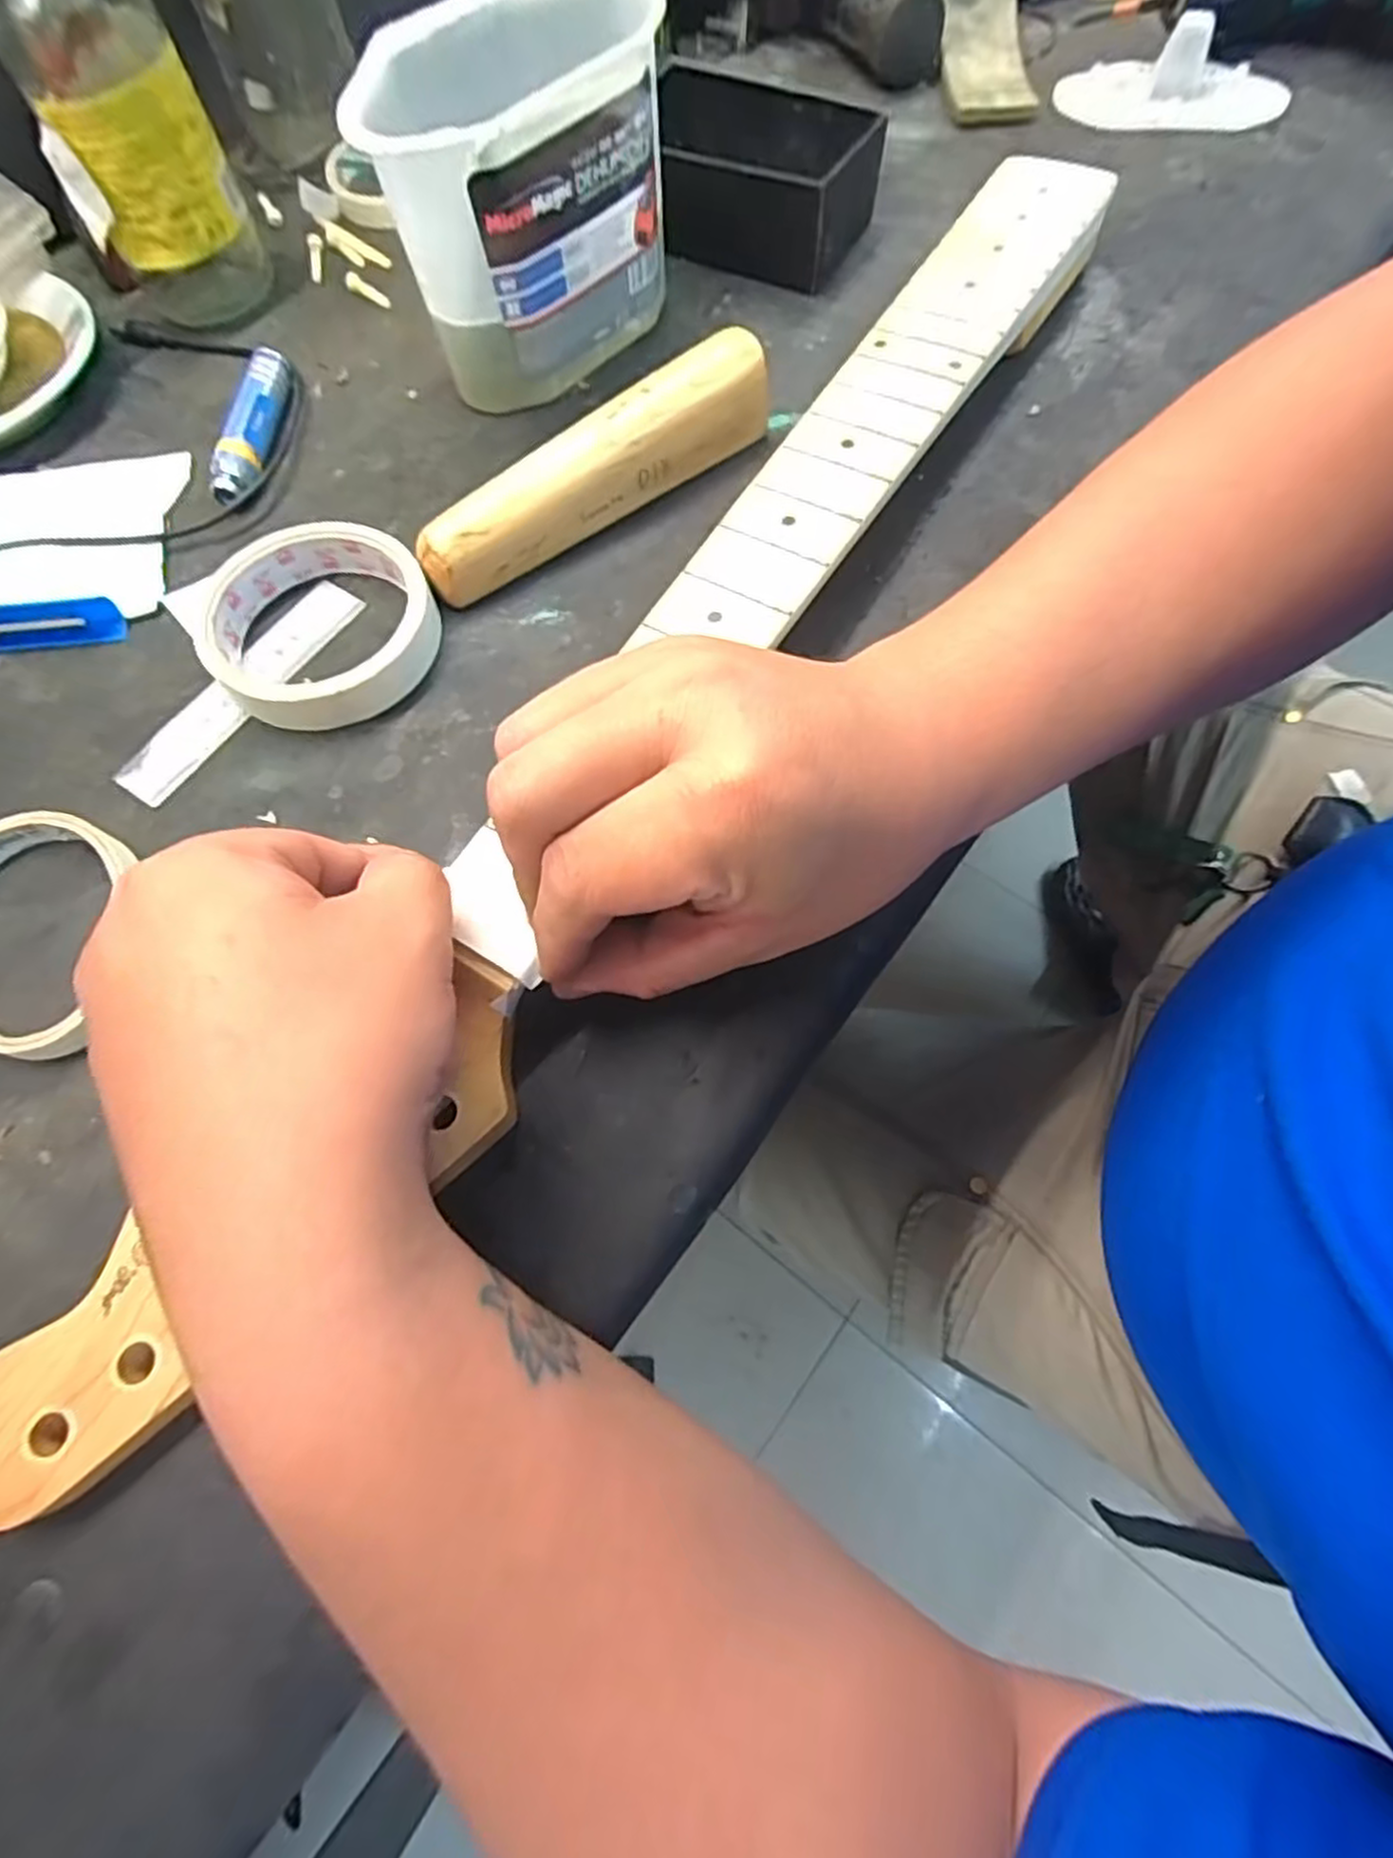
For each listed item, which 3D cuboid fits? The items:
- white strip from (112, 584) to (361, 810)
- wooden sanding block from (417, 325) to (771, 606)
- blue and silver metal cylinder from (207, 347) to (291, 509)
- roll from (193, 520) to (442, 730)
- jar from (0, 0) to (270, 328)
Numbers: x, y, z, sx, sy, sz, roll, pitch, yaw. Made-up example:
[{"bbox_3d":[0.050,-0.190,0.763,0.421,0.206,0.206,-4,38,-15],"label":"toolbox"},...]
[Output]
[{"bbox_3d":[-0.185,-0.100,0.300,0.025,0.004,0.117,32,73,13],"label":"white strip"},{"bbox_3d":[-0.041,-0.193,0.313,0.166,0.039,0.024,-36,72,-11],"label":"wooden sanding block"},{"bbox_3d":[-0.204,-0.233,0.343,0.015,0.019,0.087,4,69,3],"label":"blue and silver metal cylinder"},{"bbox_3d":[-0.151,-0.123,0.299,0.086,0.021,0.090,-1,69,2],"label":"roll"},{"bbox_3d":[-0.265,-0.369,0.333,0.081,0.140,0.078,-32,71,-10],"label":"jar"}]

